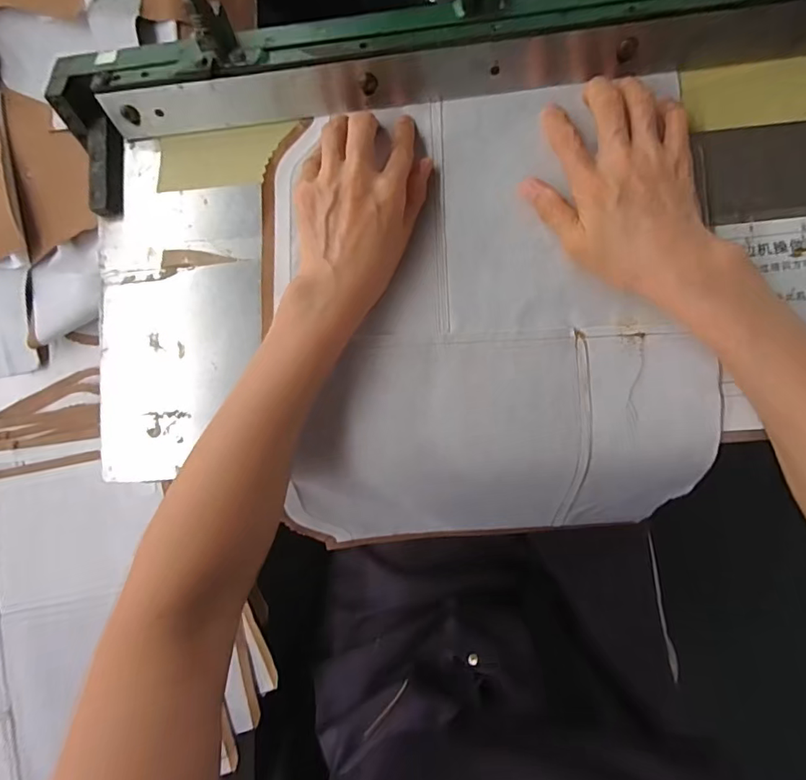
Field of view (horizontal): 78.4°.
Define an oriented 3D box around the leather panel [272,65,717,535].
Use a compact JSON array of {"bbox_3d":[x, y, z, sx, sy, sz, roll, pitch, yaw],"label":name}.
[{"bbox_3d":[0.056,-0.046,0.394,0.300,0.094,0.330,-5,85,6],"label":"leather panel"}]

